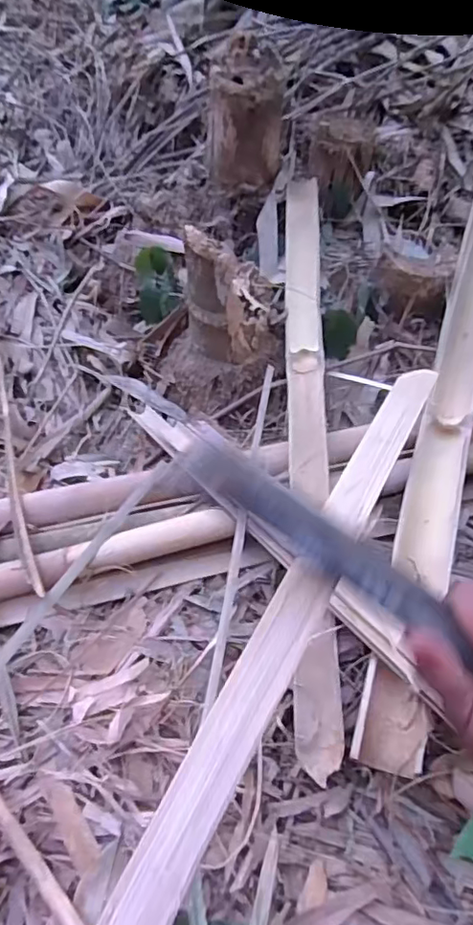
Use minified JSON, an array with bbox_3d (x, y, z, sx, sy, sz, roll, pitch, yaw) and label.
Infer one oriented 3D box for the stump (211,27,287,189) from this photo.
[{"bbox_3d":[0.016,-0.575,0.960,0.123,0.192,0.118,-4,54,-6],"label":"stump"}]

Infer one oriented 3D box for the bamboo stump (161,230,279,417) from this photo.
[{"bbox_3d":[-0.020,-0.208,0.835,0.173,0.234,0.152,-9,55,-10],"label":"bamboo stump"}]

